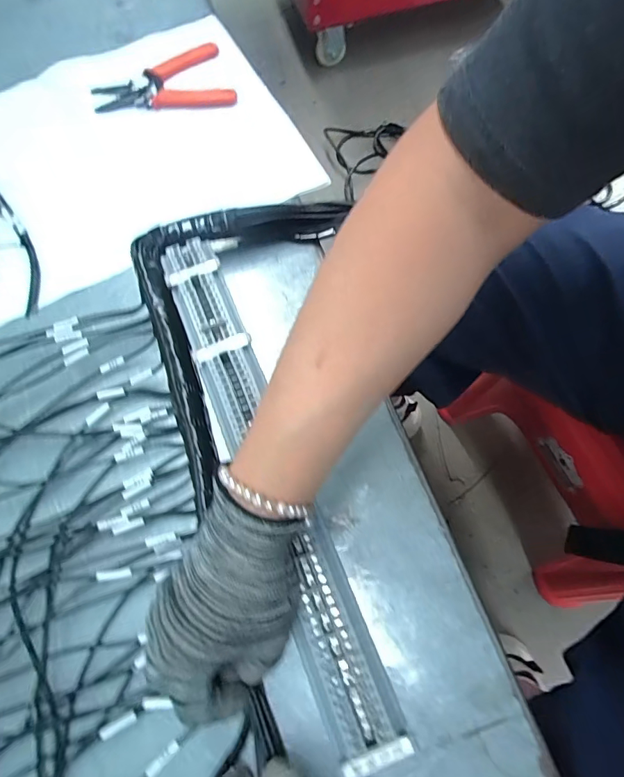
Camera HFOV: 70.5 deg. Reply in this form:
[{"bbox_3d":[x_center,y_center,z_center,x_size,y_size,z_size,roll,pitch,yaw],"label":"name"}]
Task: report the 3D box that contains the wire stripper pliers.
[{"bbox_3d":[-0.163,-0.345,0.488,0.148,0.009,0.096,-8,69,-1],"label":"wire stripper pliers"}]

